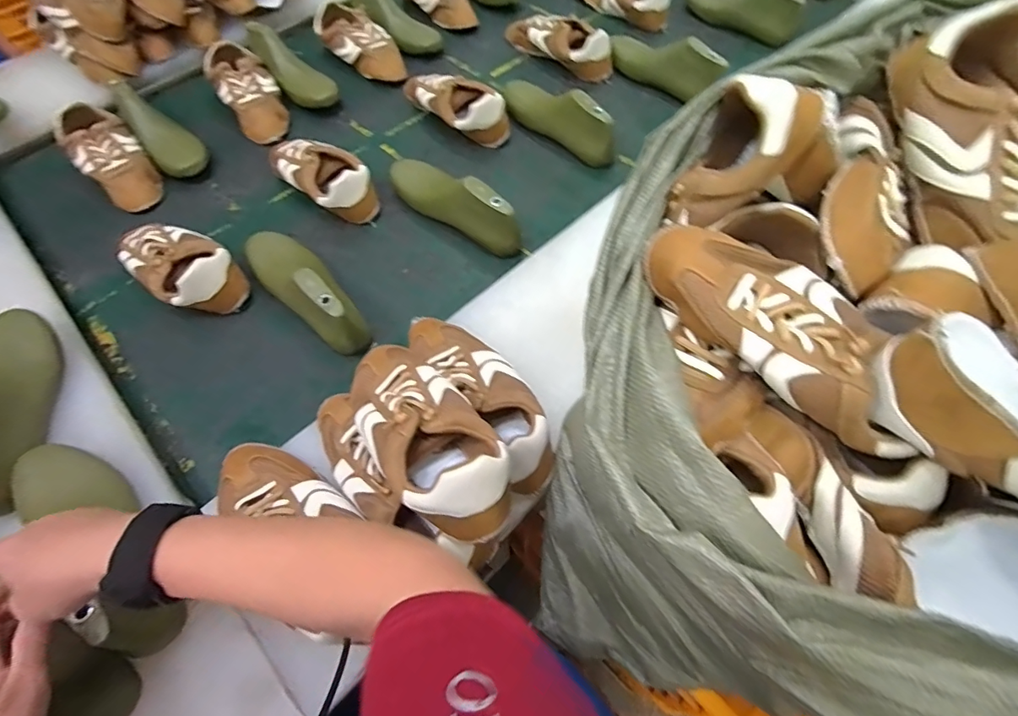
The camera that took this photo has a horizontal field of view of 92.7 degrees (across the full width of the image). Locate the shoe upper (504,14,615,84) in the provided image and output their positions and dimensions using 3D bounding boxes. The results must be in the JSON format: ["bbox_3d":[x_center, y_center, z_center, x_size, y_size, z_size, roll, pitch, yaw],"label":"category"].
[{"bbox_3d":[0.093,-0.641,0.972,0.255,0.072,0.079,30,66,16],"label":"shoe upper"}]

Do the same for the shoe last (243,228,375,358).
[{"bbox_3d":[-0.286,-0.096,0.669,0.281,0.082,0.068,38,69,19],"label":"shoe last"}]

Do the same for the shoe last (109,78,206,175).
[{"bbox_3d":[-0.605,-0.396,0.846,0.082,0.081,0.205,-39,67,-18],"label":"shoe last"}]

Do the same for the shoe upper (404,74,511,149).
[{"bbox_3d":[-0.104,-0.478,0.895,0.103,0.076,0.239,-35,66,-16],"label":"shoe upper"}]

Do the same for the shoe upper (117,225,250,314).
[{"bbox_3d":[-0.470,-0.136,0.692,0.186,0.075,0.105,37,68,19],"label":"shoe upper"}]

